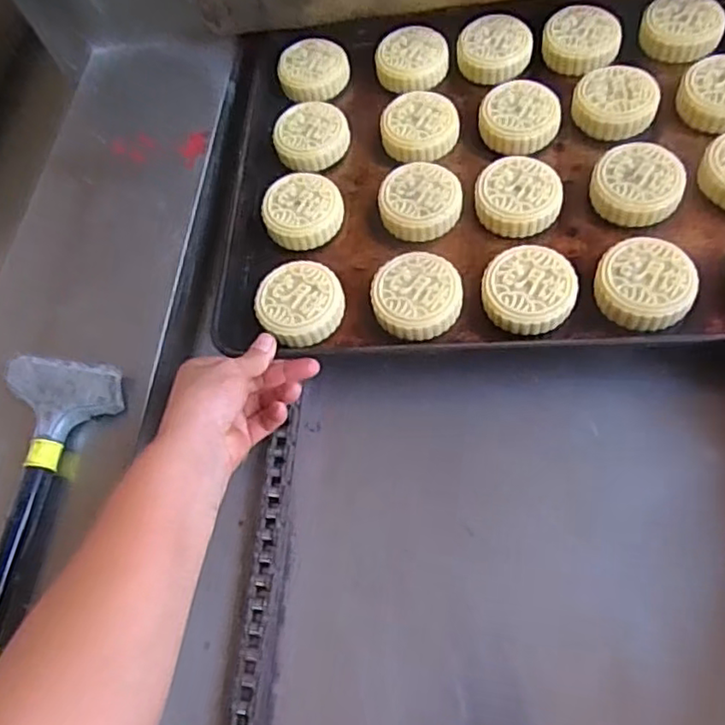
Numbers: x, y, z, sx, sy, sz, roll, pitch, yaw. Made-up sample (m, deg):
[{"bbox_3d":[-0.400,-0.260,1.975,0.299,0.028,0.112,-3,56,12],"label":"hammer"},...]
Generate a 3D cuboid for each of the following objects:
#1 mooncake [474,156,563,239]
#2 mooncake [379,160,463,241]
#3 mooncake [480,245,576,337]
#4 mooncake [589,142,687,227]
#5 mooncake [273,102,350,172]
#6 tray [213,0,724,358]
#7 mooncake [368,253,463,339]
[{"bbox_3d":[0.133,-0.141,0.548,0.070,0.029,0.070,-1,72,2],"label":"mooncake"},{"bbox_3d":[0.050,-0.143,0.555,0.069,0.019,0.071,-1,72,2],"label":"mooncake"},{"bbox_3d":[0.130,-0.057,0.505,0.069,0.032,0.072,-1,72,2],"label":"mooncake"},{"bbox_3d":[0.227,-0.148,0.529,0.070,0.022,0.070,-5,66,11],"label":"mooncake"},{"bbox_3d":[-0.049,-0.218,0.613,0.069,0.015,0.071,-1,72,2],"label":"mooncake"},{"bbox_3d":[0.178,-0.181,0.554,0.599,0.035,0.383,-1,64,11],"label":"tray"},{"bbox_3d":[0.044,-0.054,0.517,0.071,0.026,0.072,-1,72,2],"label":"mooncake"}]

